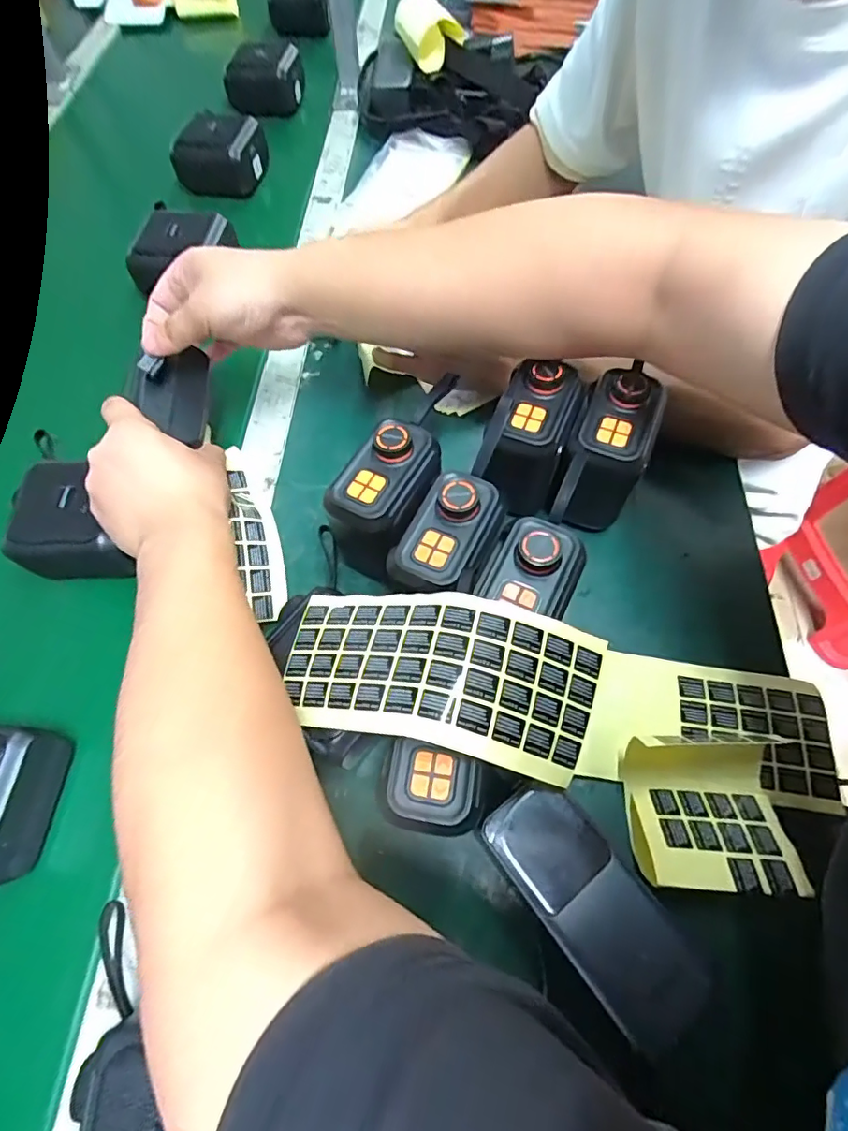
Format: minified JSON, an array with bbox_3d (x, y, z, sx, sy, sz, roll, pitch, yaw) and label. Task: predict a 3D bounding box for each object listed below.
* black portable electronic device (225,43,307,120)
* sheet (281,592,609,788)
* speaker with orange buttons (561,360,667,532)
[{"bbox_3d":[-0.223,-0.678,0.741,0.105,0.070,0.075,-10,65,-1],"label":"black portable electronic device"},{"bbox_3d":[0.006,0.059,0.299,0.179,0.046,0.084,11,67,8],"label":"sheet"},{"bbox_3d":[0.136,-0.086,0.396,0.053,0.093,0.080,17,68,11],"label":"speaker with orange buttons"}]

